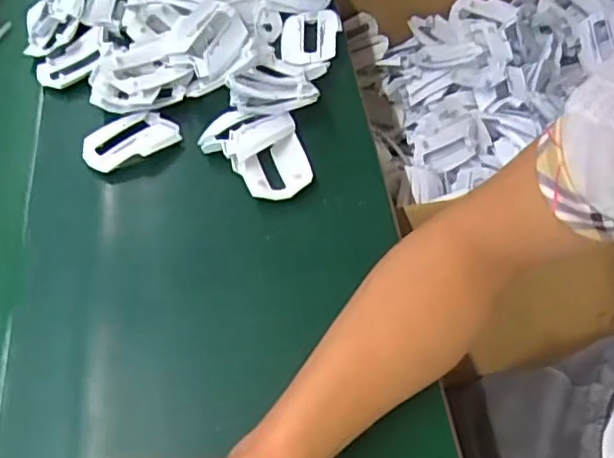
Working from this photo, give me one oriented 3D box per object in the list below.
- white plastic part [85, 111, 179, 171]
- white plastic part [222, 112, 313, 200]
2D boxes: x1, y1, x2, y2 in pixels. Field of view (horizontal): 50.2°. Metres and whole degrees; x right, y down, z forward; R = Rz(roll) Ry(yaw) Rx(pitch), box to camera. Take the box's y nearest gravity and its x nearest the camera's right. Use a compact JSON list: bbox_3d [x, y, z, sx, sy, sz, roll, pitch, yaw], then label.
[{"bbox_3d":[-0.157,-0.081,0.584,0.083,0.015,0.047,-22,57,-12],"label":"white plastic part"},{"bbox_3d":[-0.035,-0.063,0.563,0.064,0.017,0.084,-15,56,-7],"label":"white plastic part"}]

